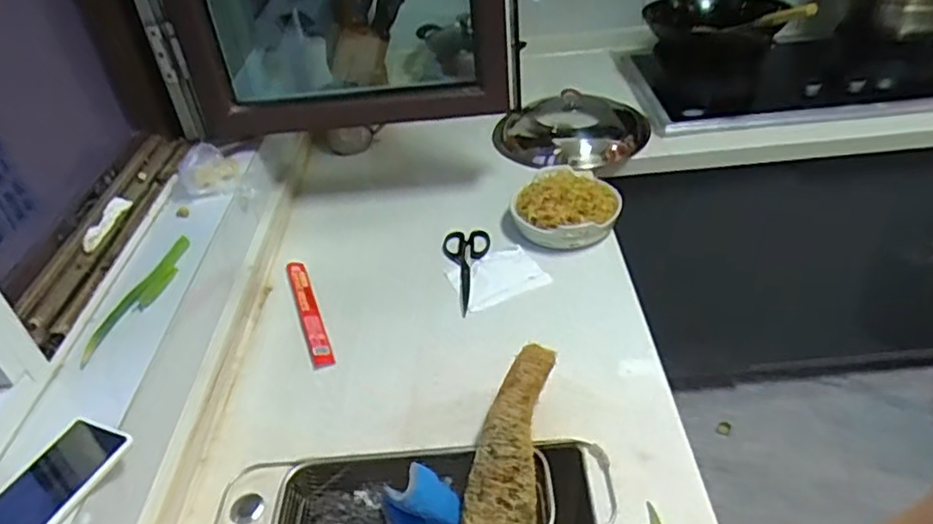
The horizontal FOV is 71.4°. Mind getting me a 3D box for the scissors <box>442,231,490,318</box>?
[{"bbox_3d":[0.003,0.007,1.047,0.078,0.020,0.193,-6,38,1],"label":"scissors"}]

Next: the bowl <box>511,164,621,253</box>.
[{"bbox_3d":[0.171,-0.097,1.109,0.176,0.076,0.173,-4,38,3],"label":"bowl"}]

